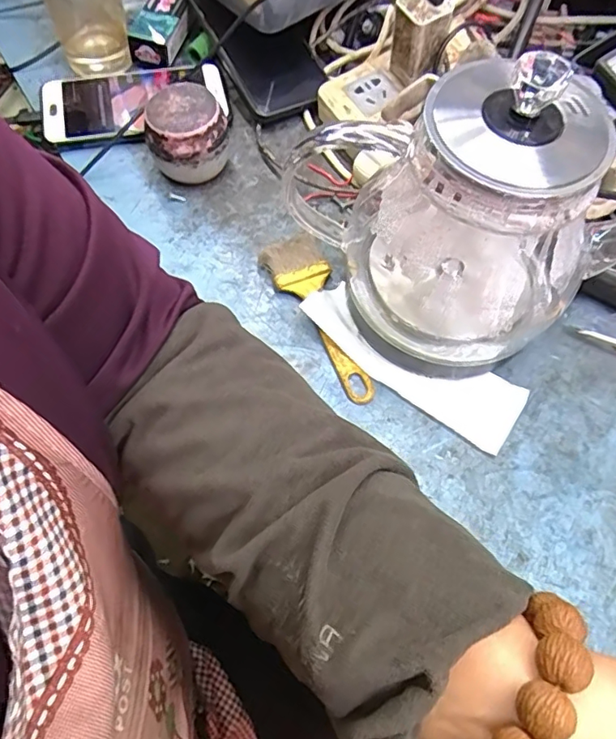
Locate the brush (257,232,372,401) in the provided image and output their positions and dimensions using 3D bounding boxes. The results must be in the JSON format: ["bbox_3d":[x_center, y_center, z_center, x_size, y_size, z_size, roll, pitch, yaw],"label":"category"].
[{"bbox_3d":[0.015,-0.042,0.383,0.040,0.016,0.139,-27,68,-16],"label":"brush"}]

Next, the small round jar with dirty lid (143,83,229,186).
[{"bbox_3d":[-0.097,-0.183,0.421,0.063,0.058,0.062,-10,64,-9],"label":"small round jar with dirty lid"}]

